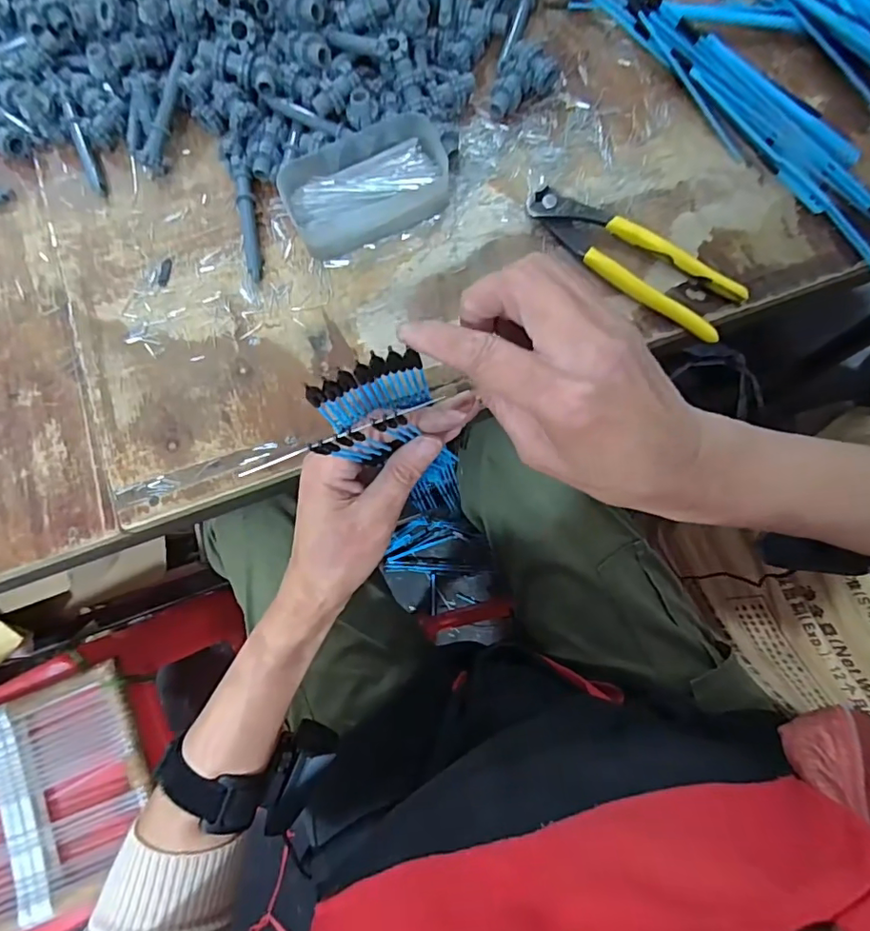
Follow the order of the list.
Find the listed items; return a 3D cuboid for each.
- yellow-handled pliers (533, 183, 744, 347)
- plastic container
[{"bbox_3d":[0.138,-0.149,0.388,0.161,0.019,0.043,37,83,9],"label":"yellow-handled pliers"},{"bbox_3d":[-0.051,-0.209,0.400,0.118,0.024,0.077,-21,79,-2],"label":"plastic container"}]

